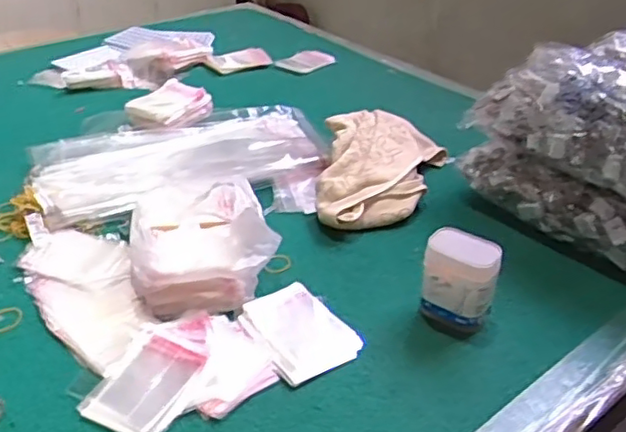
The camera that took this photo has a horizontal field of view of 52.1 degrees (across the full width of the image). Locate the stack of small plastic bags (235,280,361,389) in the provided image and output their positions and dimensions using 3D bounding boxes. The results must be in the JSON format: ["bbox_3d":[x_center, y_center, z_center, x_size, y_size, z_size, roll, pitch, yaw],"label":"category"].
[{"bbox_3d":[-0.013,0.108,0.606,0.082,0.015,0.104,-18,38,-28],"label":"stack of small plastic bags"}]

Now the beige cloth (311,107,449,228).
[{"bbox_3d":[0.088,-0.058,0.816,0.149,0.062,0.234,8,34,8],"label":"beige cloth"}]

